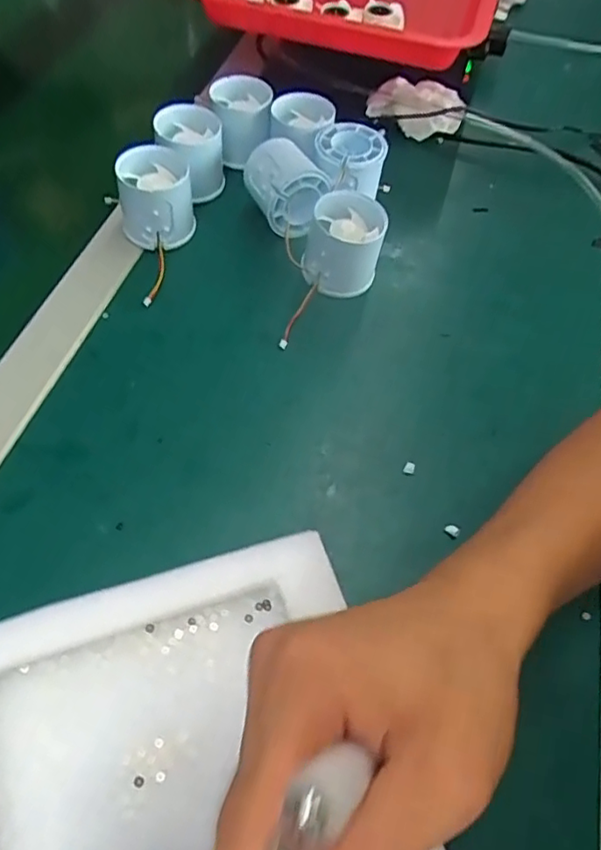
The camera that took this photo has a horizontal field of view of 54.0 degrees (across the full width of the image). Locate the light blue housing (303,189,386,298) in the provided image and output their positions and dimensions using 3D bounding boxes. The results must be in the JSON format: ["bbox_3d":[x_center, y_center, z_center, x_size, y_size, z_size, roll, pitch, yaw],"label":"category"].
[{"bbox_3d":[0.031,-0.127,0.425,0.051,0.060,0.049,9,57,2],"label":"light blue housing"}]

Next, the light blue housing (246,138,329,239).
[{"bbox_3d":[-0.011,-0.182,0.456,0.051,0.051,0.057,-12,59,-12],"label":"light blue housing"}]

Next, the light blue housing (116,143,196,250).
[{"bbox_3d":[-0.108,-0.169,0.441,0.052,0.054,0.053,-12,59,-12],"label":"light blue housing"}]

